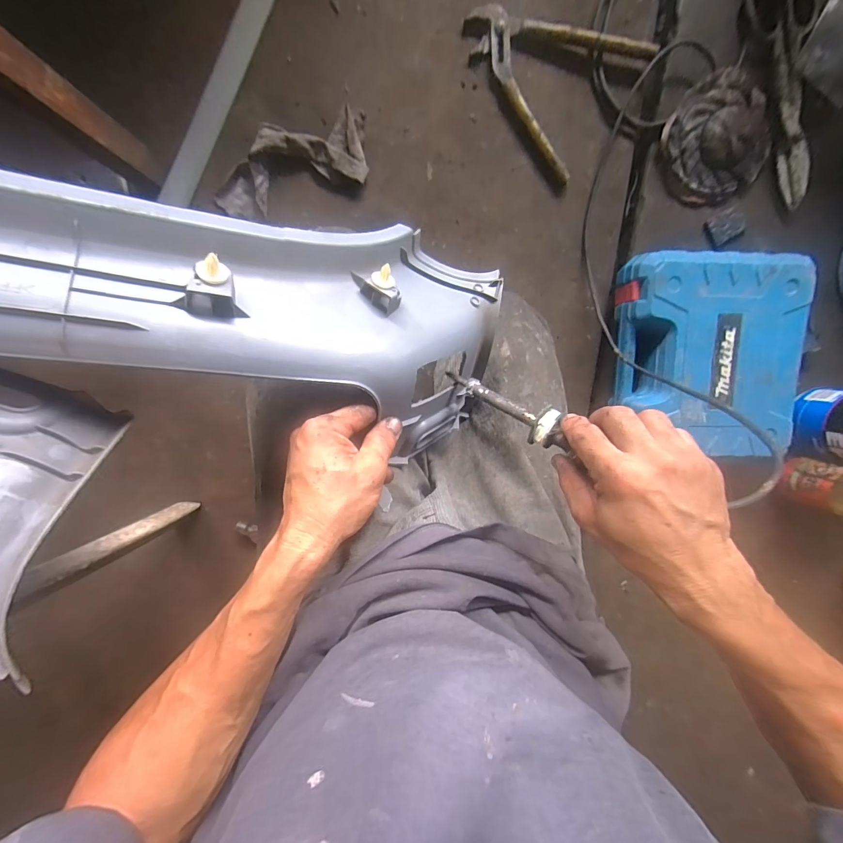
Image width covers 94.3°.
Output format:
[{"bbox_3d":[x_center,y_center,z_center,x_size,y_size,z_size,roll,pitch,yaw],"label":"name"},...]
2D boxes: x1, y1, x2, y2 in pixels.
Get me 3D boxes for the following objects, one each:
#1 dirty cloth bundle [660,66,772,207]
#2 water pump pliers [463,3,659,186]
[{"bbox_3d":[0.421,-0.396,0.548,0.154,0.035,0.149,-18,99,2],"label":"dirty cloth bundle"},{"bbox_3d":[0.191,-0.498,0.538,0.185,0.027,0.249,-41,97,5],"label":"water pump pliers"}]

